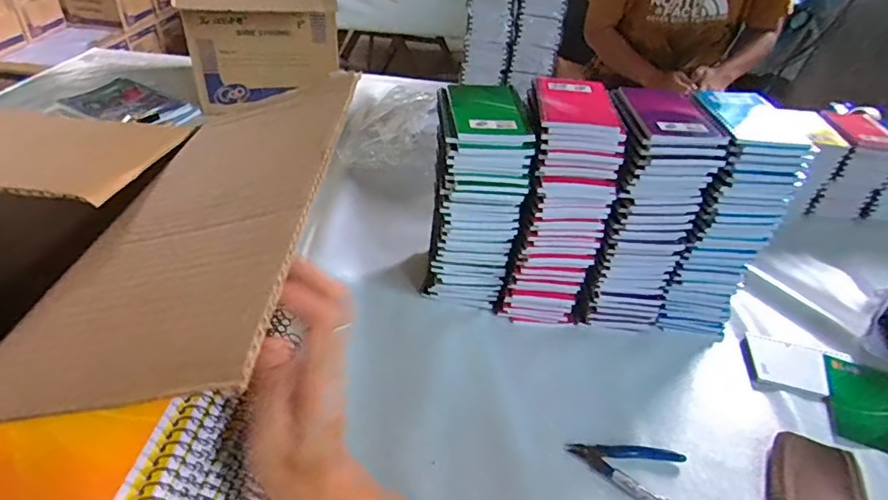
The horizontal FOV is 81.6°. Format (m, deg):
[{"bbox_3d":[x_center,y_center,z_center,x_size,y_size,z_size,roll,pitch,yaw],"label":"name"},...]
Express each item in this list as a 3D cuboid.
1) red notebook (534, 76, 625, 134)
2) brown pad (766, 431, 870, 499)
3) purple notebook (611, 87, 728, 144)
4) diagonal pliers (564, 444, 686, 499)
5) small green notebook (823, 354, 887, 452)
[{"bbox_3d":[0.149,-0.171,0.583,0.084,0.009,0.145,5,37,0],"label":"red notebook"},{"bbox_3d":[0.381,0.235,0.522,0.092,0.020,0.089,19,40,16],"label":"brown pad"},{"bbox_3d":[0.247,-0.154,0.568,0.097,0.016,0.122,3,40,1],"label":"purple notebook"},{"bbox_3d":[0.187,0.227,0.524,0.118,0.007,0.073,11,38,6],"label":"diagonal pliers"},{"bbox_3d":[0.507,0.183,0.616,0.081,0.007,0.128,19,40,17],"label":"small green notebook"}]

